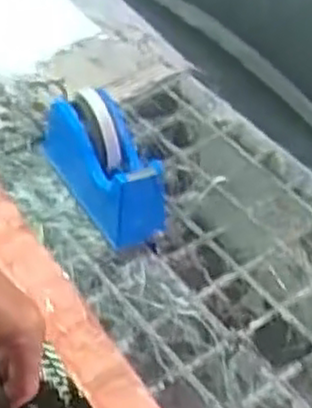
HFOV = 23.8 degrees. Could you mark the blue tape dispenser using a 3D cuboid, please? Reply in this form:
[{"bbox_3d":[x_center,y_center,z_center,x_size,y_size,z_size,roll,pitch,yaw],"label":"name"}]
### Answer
[{"bbox_3d":[-0.055,-0.047,0.727,0.064,0.098,0.174,-24,56,-21],"label":"blue tape dispenser"}]

